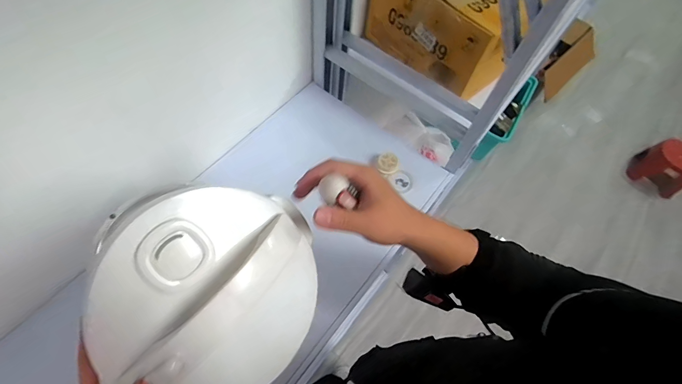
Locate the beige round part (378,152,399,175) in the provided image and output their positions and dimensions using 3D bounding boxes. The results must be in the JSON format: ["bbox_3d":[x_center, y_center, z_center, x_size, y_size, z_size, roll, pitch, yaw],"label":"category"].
[{"bbox_3d":[0.101,-0.062,0.769,0.045,0.020,0.045,-20,93,6],"label":"beige round part"}]

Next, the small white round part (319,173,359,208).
[{"bbox_3d":[-0.002,0.001,0.375,0.040,0.022,0.026,3,62,-2],"label":"small white round part"}]

